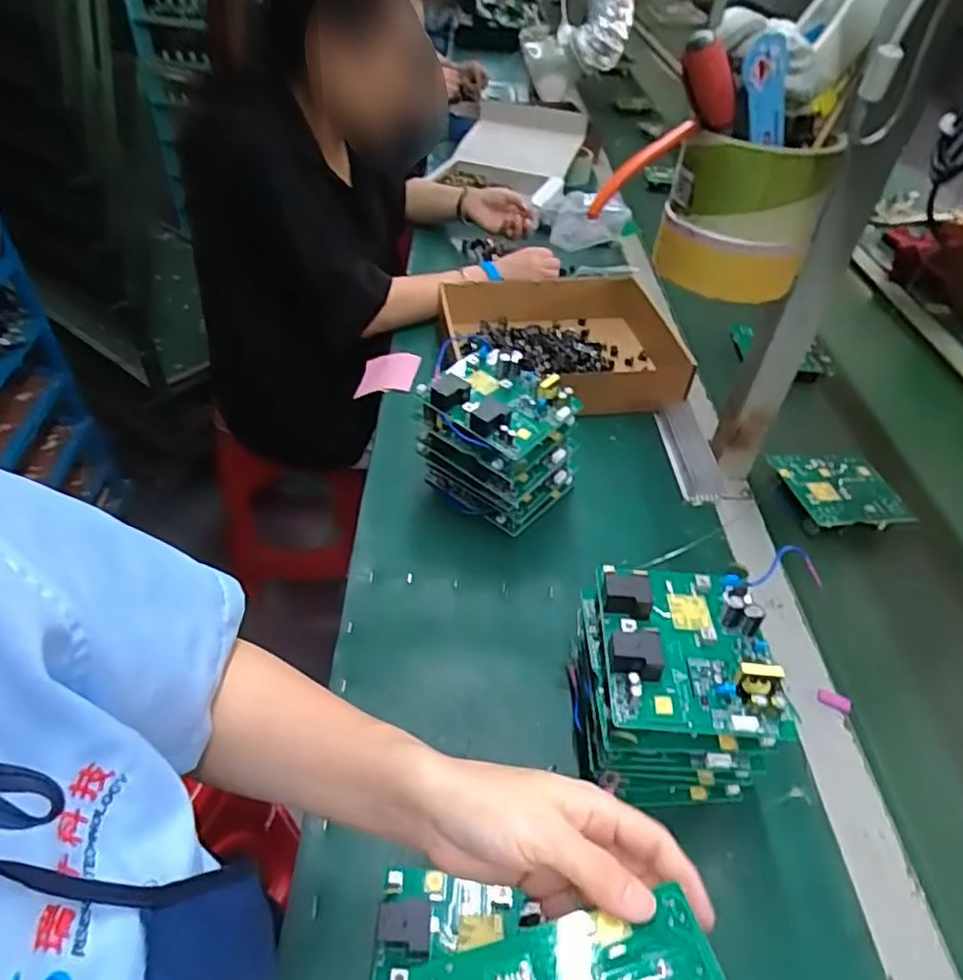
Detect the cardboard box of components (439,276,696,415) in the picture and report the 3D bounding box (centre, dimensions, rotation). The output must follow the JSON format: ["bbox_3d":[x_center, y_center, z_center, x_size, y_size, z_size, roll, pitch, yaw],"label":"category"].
[{"bbox_3d":[0.114,-0.201,0.893,0.324,0.076,0.221,1,43,-3],"label":"cardboard box of components"}]

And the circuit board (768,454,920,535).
[{"bbox_3d":[0.411,0.000,0.744,0.132,0.029,0.106,-4,44,-8],"label":"circuit board"}]

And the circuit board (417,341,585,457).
[{"bbox_3d":[0.017,-0.090,0.625,0.121,0.033,0.108,31,50,25],"label":"circuit board"}]

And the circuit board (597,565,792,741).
[{"bbox_3d":[0.140,0.102,0.444,0.113,0.029,0.126,4,43,0],"label":"circuit board"}]

